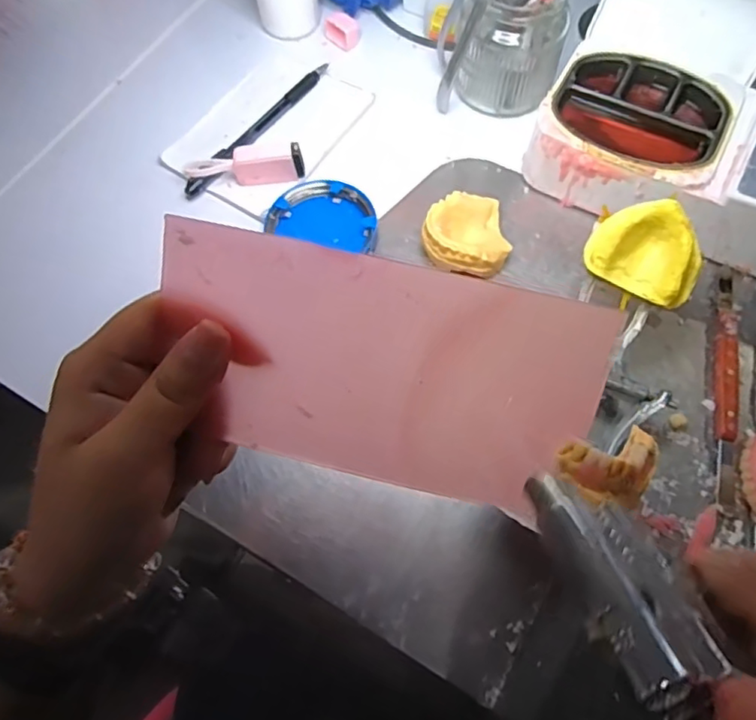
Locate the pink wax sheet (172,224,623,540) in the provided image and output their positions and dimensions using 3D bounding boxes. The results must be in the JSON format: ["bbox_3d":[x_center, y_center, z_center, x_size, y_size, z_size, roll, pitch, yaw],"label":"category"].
[{"bbox_3d":[-0.002,0.004,0.190,0.141,0.005,0.072,14,105,3],"label":"pink wax sheet"}]

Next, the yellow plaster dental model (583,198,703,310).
[{"bbox_3d":[0.154,-0.063,0.331,0.060,0.025,0.051,27,112,9],"label":"yellow plaster dental model"}]

